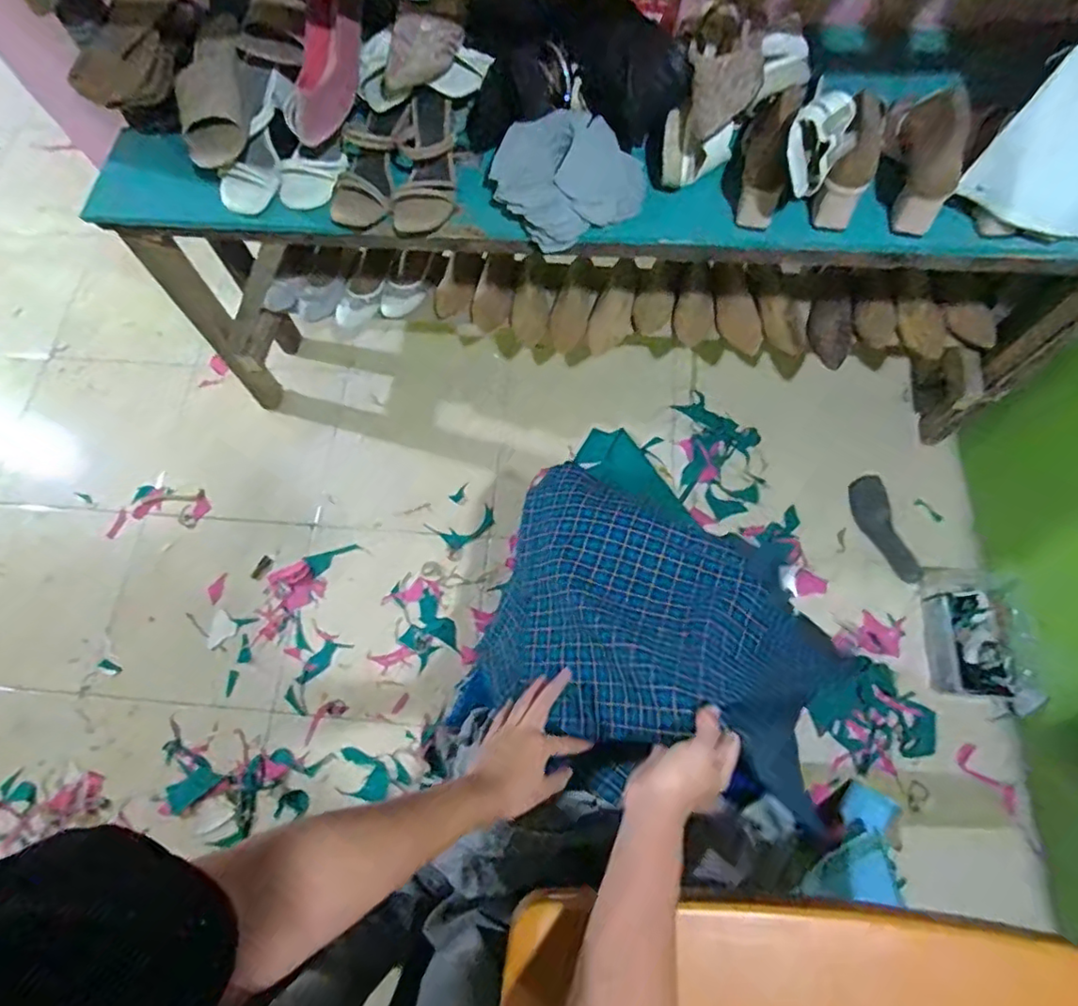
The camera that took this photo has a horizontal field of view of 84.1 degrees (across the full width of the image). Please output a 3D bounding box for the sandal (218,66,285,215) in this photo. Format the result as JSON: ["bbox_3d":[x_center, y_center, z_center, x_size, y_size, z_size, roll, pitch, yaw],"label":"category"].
[{"bbox_3d":[-0.407,-0.522,0.871,0.072,0.056,0.196,26,101,12],"label":"sandal"}]

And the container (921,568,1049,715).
[{"bbox_3d":[0.849,0.257,1.162,0.159,0.101,0.273,3,70,4],"label":"container"}]

